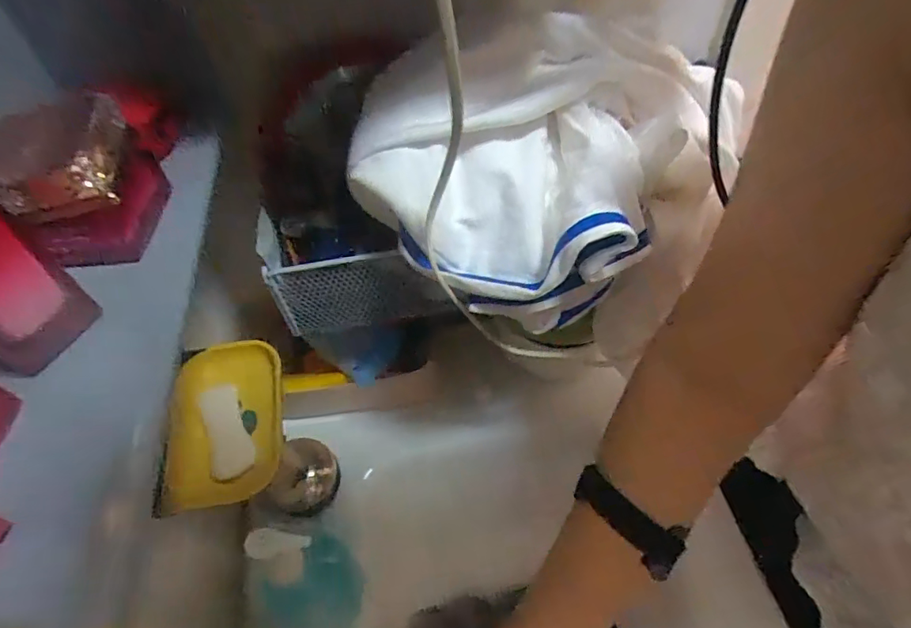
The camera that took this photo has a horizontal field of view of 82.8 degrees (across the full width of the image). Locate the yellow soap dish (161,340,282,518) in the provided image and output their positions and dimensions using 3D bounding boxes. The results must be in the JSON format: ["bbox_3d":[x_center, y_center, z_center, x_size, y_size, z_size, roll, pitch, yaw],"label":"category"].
[{"bbox_3d":[-0.187,0.088,0.411,0.085,0.038,0.130,-7,52,-3],"label":"yellow soap dish"}]

